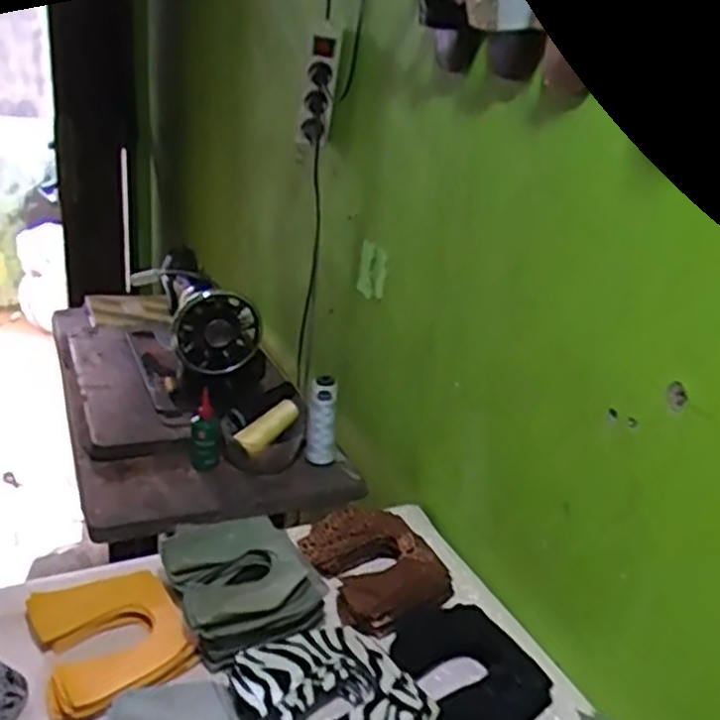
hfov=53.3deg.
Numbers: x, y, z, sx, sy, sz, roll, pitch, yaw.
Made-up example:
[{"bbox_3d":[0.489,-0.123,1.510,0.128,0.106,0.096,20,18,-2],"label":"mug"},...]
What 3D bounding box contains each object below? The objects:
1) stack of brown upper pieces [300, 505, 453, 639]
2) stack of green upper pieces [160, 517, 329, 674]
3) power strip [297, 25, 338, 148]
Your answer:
[{"bbox_3d":[0.016,0.240,0.861,0.140,0.050,0.171,-11,27,-35],"label":"stack of brown upper pieces"},{"bbox_3d":[-0.128,0.241,0.778,0.146,0.066,0.156,-10,27,-35],"label":"stack of green upper pieces"},{"bbox_3d":[-0.066,-0.421,1.109,0.051,0.173,0.038,5,22,-3],"label":"power strip"}]

